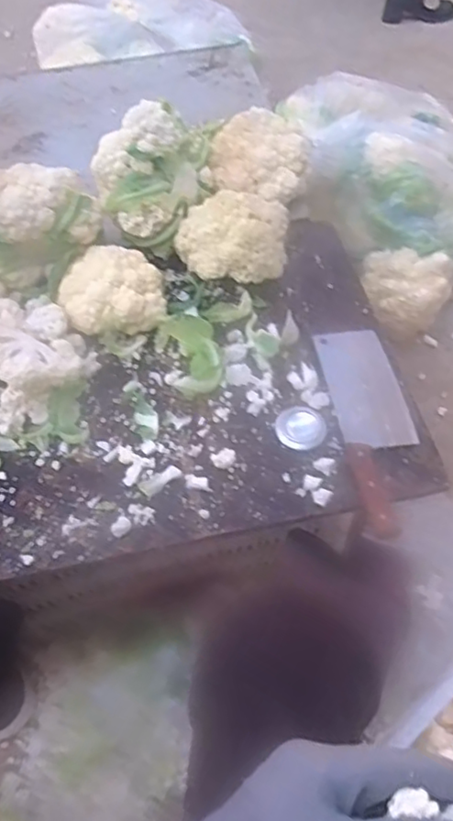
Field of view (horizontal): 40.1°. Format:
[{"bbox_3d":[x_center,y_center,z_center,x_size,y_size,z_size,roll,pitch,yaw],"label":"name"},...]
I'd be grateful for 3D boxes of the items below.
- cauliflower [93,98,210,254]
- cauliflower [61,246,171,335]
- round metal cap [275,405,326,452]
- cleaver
[{"bbox_3d":[-0.101,-0.329,0.878,0.158,0.146,0.142,-5,55,-1],"label":"cauliflower"},{"bbox_3d":[-0.156,-0.158,0.851,0.140,0.092,0.112,-5,55,-2],"label":"cauliflower"},{"bbox_3d":[0.092,0.018,0.771,0.056,0.022,0.066,-18,57,-10],"label":"round metal cap"},{"bbox_3d":[0.184,0.011,0.769,0.091,0.022,0.306,-6,55,-2],"label":"cleaver"}]

